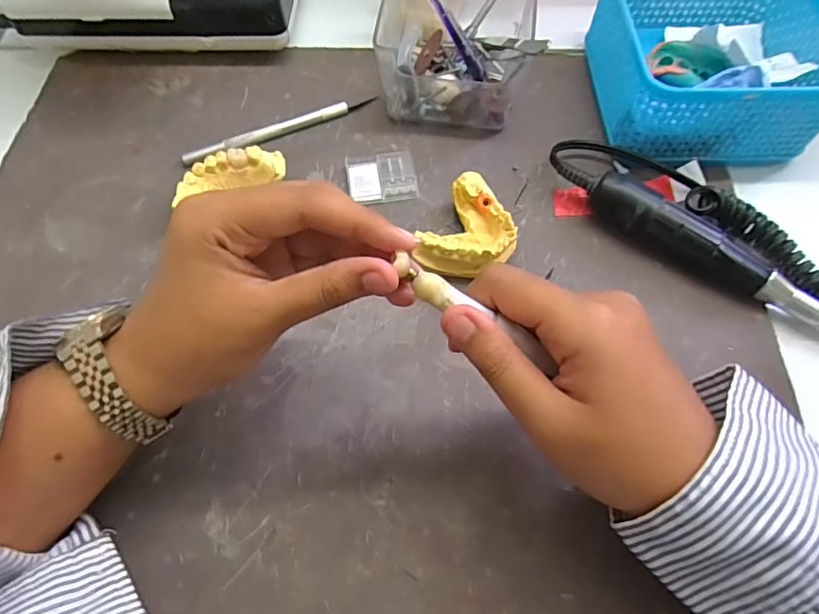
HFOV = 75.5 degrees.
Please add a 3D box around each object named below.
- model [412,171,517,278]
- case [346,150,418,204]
[{"bbox_3d":[0.037,-0.041,0.311,0.049,0.028,0.064,30,69,13],"label":"model"},{"bbox_3d":[-0.018,-0.085,0.344,0.043,0.008,0.038,-9,66,-3],"label":"case"}]

